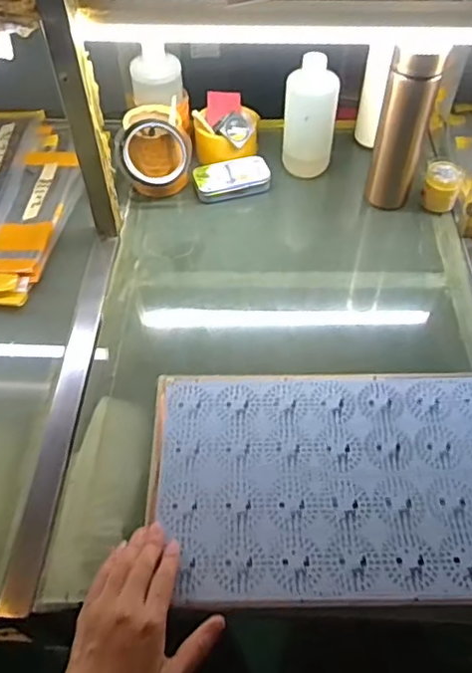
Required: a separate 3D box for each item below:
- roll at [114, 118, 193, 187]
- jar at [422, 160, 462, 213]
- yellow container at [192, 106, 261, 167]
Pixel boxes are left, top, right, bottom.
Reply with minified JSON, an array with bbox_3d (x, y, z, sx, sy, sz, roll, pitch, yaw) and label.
[{"bbox_3d":[-0.115,-0.258,0.791,0.104,0.099,0.035,-4,53,-2],"label":"roll"},{"bbox_3d":[0.290,-0.211,0.801,0.051,0.056,0.045,15,55,12],"label":"jar"},{"bbox_3d":[-0.014,-0.302,0.871,0.102,0.055,0.082,-2,53,-1],"label":"yellow container"}]

